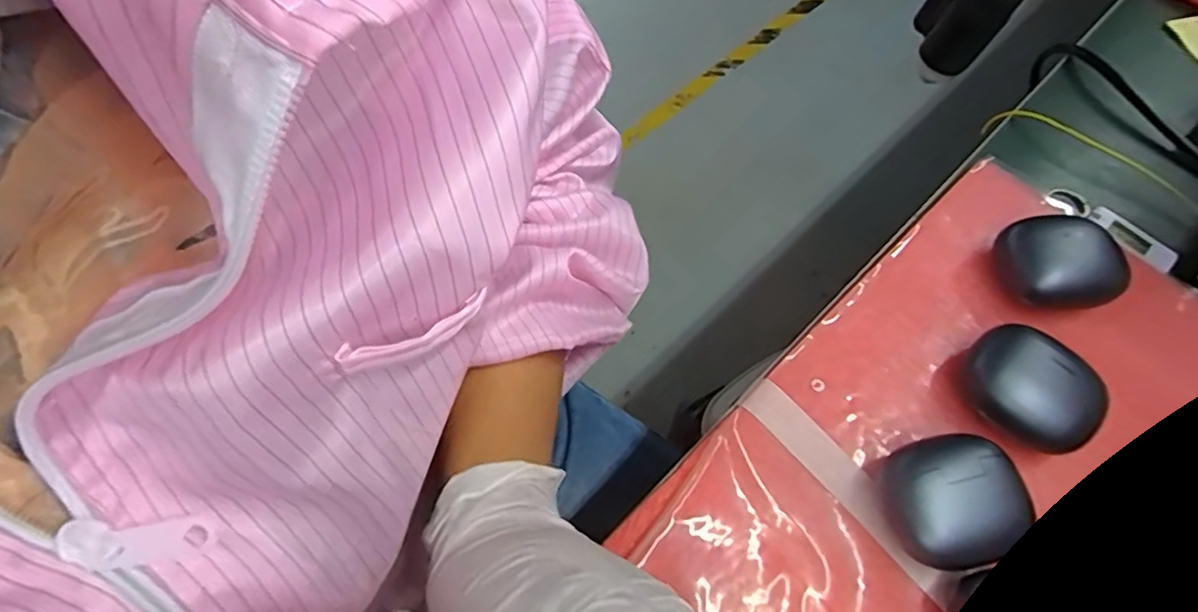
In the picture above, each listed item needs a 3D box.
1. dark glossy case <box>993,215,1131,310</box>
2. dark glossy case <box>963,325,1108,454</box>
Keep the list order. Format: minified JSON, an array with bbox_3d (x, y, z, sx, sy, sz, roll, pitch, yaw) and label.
[{"bbox_3d":[0.233,-0.020,0.309,0.045,0.032,0.046,-6,62,-6],"label":"dark glossy case"},{"bbox_3d":[0.195,0.039,0.276,0.042,0.026,0.056,-29,67,-17],"label":"dark glossy case"}]

